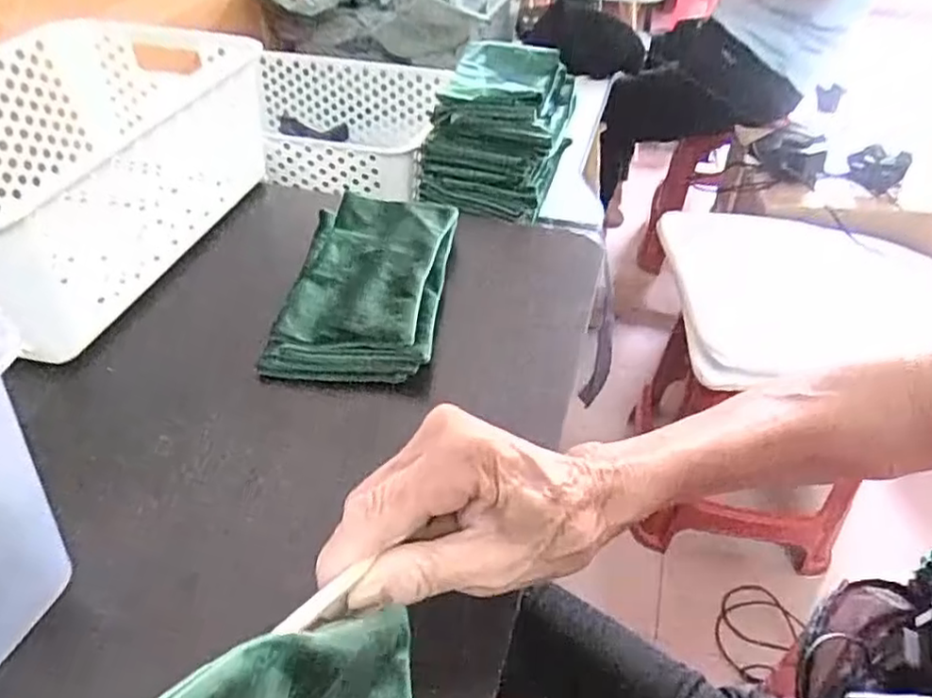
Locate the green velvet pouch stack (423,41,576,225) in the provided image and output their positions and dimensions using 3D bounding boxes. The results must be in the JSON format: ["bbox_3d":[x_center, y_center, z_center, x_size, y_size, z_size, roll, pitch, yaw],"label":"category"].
[{"bbox_3d":[0.034,-0.222,0.669,0.120,0.105,0.171,12,44,11],"label":"green velvet pouch stack"}]

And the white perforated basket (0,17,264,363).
[{"bbox_3d":[-0.297,-0.134,0.503,0.197,0.116,0.303,11,44,10],"label":"white perforated basket"}]

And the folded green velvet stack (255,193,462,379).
[{"bbox_3d":[-0.069,-0.050,0.473,0.105,0.027,0.171,4,43,3],"label":"folded green velvet stack"}]

